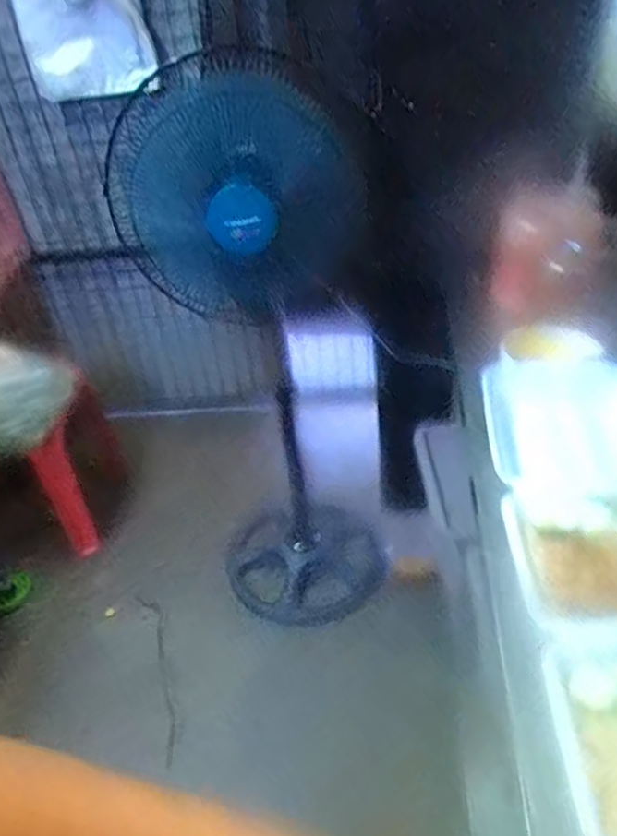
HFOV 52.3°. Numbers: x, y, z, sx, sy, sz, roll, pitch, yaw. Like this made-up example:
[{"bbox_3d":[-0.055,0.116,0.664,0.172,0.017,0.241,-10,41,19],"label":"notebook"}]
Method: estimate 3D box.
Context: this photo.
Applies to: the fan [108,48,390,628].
[{"bbox_3d":[-0.095,-0.089,1.338,0.370,1.153,0.514,-16,40,-11],"label":"fan"}]

